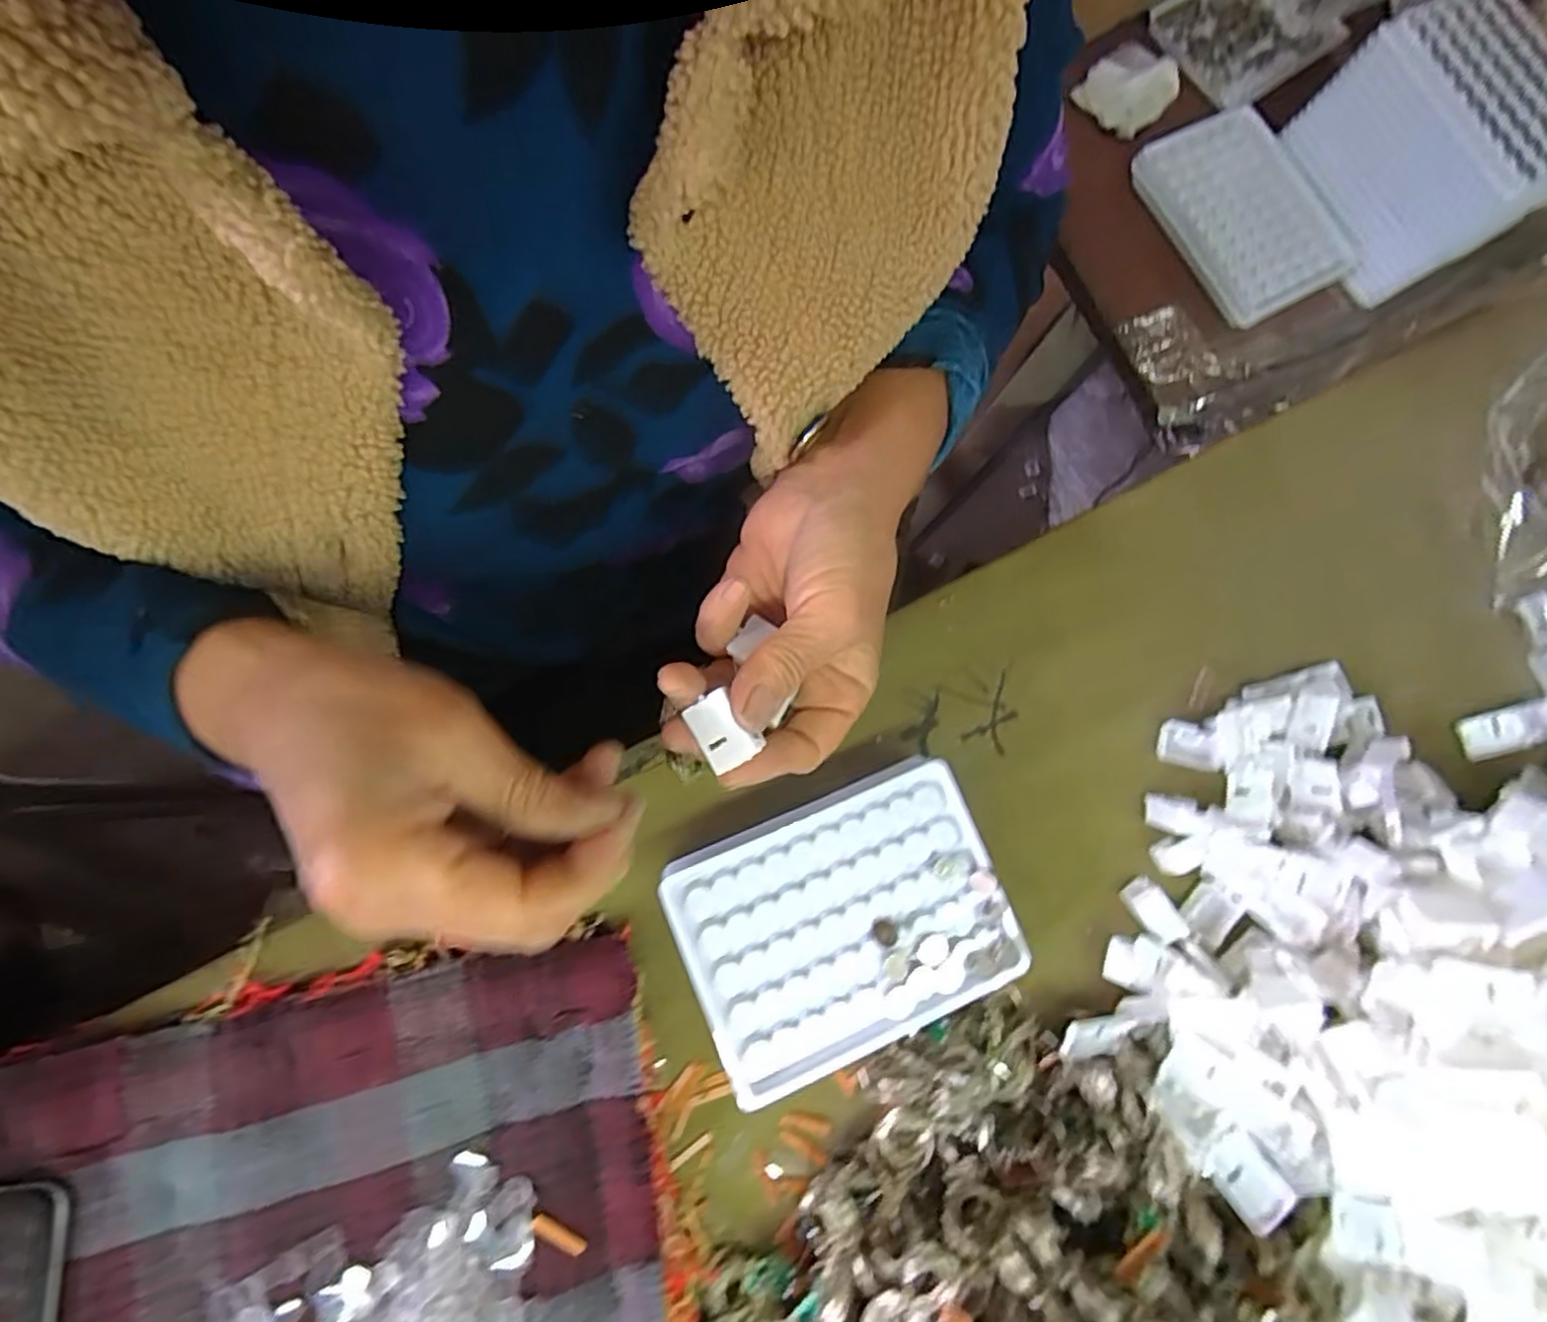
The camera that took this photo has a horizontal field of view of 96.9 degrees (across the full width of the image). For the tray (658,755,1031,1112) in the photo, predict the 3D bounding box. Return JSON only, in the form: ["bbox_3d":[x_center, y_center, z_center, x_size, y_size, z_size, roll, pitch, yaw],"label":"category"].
[{"bbox_3d":[0.028,0.109,0.291,0.129,0.030,0.097,-22,83,-10],"label":"tray"}]

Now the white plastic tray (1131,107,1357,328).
[{"bbox_3d":[0.300,-0.287,0.441,0.093,0.018,0.133,-26,84,-10],"label":"white plastic tray"}]

